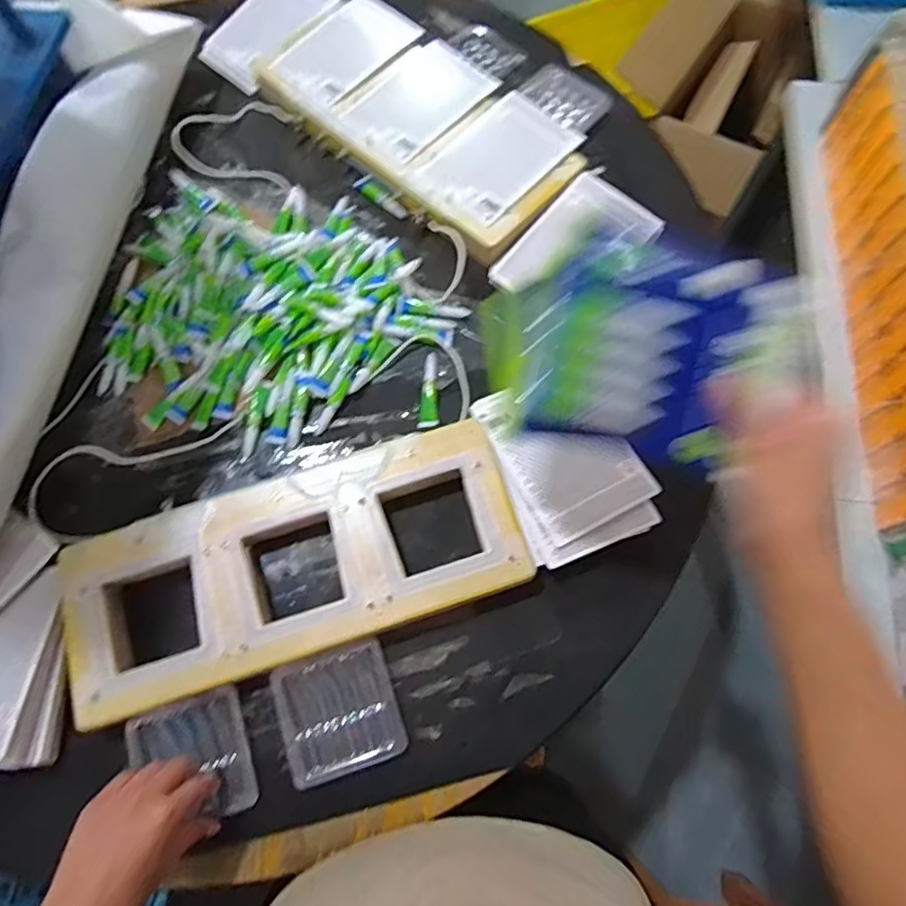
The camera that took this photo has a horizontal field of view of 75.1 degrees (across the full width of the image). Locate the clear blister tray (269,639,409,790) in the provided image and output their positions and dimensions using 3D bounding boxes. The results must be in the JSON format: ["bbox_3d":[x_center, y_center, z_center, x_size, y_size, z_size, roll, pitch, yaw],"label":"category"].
[{"bbox_3d":[-0.104,0.233,0.531,0.108,0.012,0.102,-17,71,-4],"label":"clear blister tray"}]

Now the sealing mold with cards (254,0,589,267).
[{"bbox_3d":[-0.041,-0.419,0.725,0.198,0.030,0.412,-42,75,-12],"label":"sealing mold with cards"}]

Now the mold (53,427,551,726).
[{"bbox_3d":[-0.147,0.104,0.556,0.425,0.022,0.163,-17,71,-4],"label":"mold"}]

